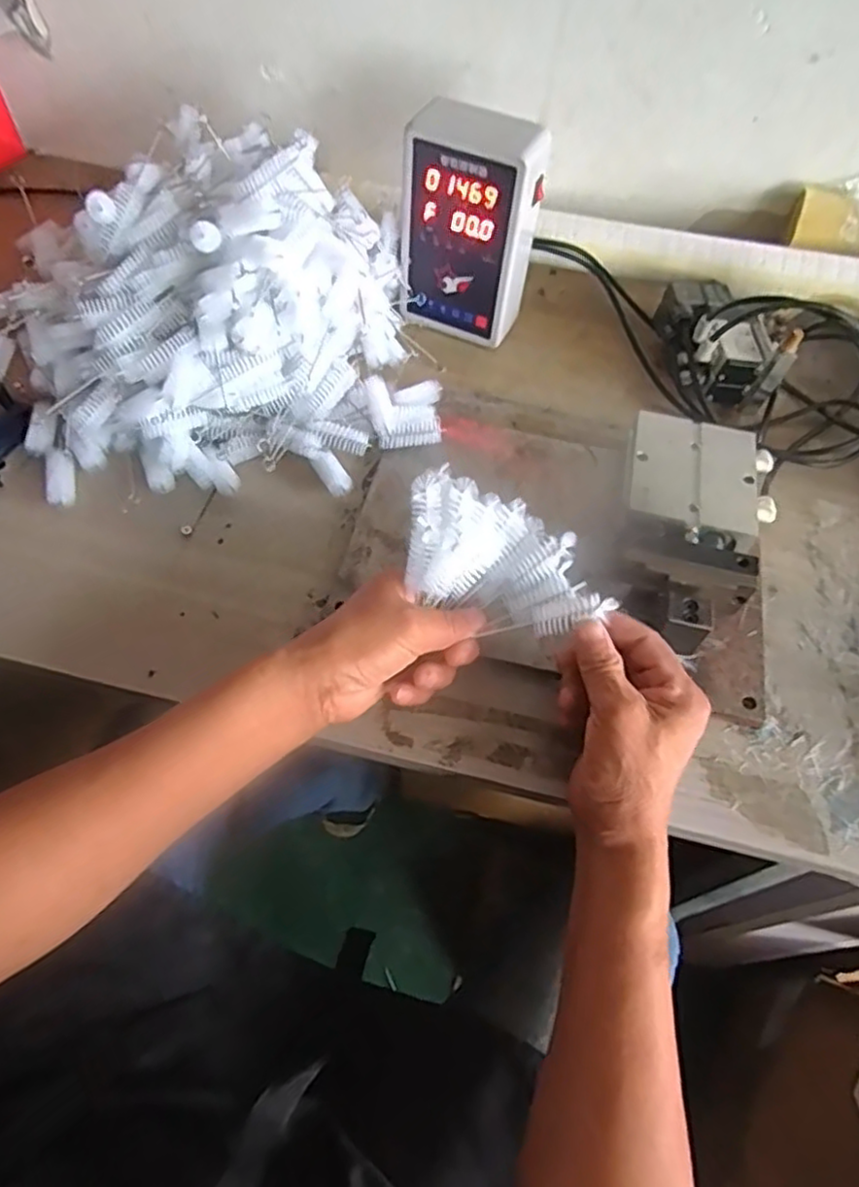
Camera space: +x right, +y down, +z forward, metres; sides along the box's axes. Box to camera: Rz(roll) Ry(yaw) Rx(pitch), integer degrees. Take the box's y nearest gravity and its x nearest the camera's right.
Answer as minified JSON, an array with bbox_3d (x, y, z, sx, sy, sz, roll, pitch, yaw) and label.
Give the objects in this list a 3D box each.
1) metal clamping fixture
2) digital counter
[{"bbox_3d":[0.202,-0.030,0.518,0.115,0.049,0.236,12,58,3],"label":"metal clamping fixture"},{"bbox_3d":[0.032,-0.319,0.608,0.114,0.176,0.058,15,58,5],"label":"digital counter"}]

